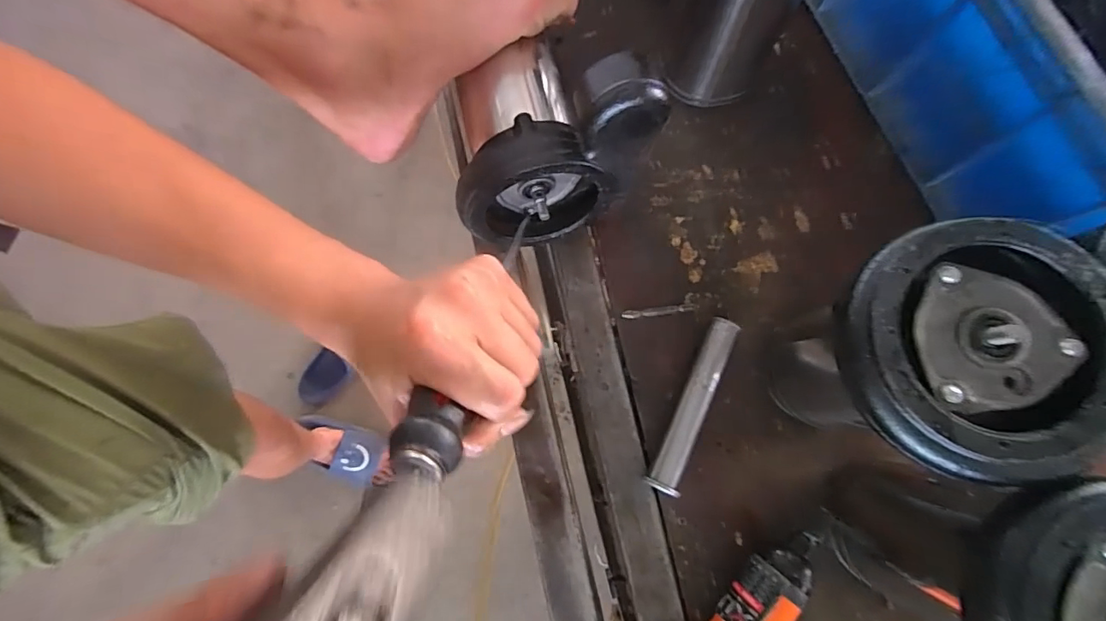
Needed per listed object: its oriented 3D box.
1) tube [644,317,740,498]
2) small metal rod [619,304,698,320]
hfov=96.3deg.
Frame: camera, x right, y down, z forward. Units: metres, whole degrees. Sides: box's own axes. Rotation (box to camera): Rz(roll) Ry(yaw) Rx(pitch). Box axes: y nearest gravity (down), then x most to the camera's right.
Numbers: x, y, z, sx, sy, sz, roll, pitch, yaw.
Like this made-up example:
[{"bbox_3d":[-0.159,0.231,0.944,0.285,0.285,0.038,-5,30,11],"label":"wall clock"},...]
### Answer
[{"bbox_3d":[0.109,0.073,0.386,0.022,0.028,0.138,25,80,6],"label":"tube"},{"bbox_3d":[0.088,0.001,0.407,0.062,0.004,0.007,-6,78,0],"label":"small metal rod"}]

